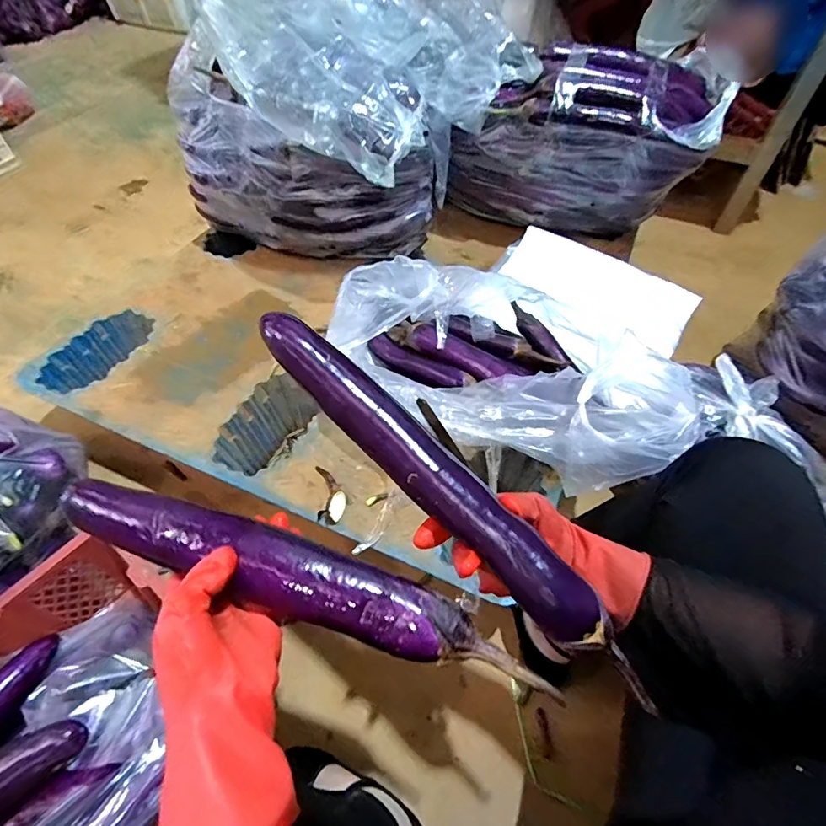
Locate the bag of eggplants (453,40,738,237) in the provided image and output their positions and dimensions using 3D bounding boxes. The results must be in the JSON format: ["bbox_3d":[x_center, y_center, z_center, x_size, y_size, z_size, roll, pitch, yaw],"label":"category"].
[{"bbox_3d":[0.335,-0.562,1.003,0.505,0.323,0.185,11,54,8],"label":"bag of eggplants"}]

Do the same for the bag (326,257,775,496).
[{"bbox_3d":[0.127,-0.070,0.723,0.517,0.182,0.293,29,58,20],"label":"bag"}]

